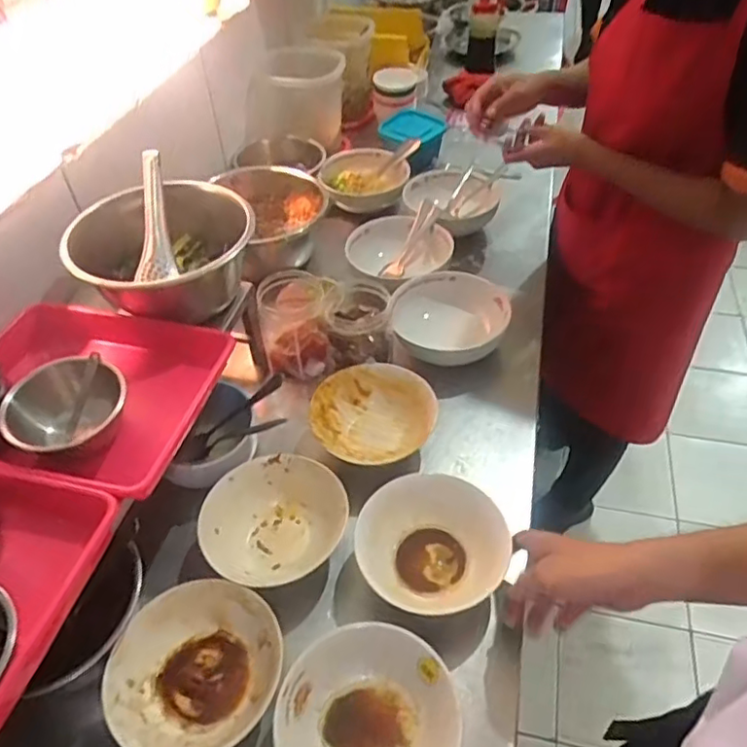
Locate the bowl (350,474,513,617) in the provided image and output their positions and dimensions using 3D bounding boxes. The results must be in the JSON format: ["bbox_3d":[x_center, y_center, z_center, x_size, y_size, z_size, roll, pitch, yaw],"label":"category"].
[{"bbox_3d":[0.061,0.186,0.650,0.154,0.060,0.142,-1,46,1],"label":"bowl"}]

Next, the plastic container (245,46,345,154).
[{"bbox_3d":[-0.158,-0.591,1.311,0.194,0.150,0.198,0,46,3],"label":"plastic container"}]

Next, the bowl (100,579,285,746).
[{"bbox_3d":[-0.165,0.276,0.573,0.144,0.050,0.153,29,54,27],"label":"bowl"}]

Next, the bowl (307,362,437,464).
[{"bbox_3d":[-0.004,0.049,0.787,0.152,0.052,0.122,-12,47,-8],"label":"bowl"}]

